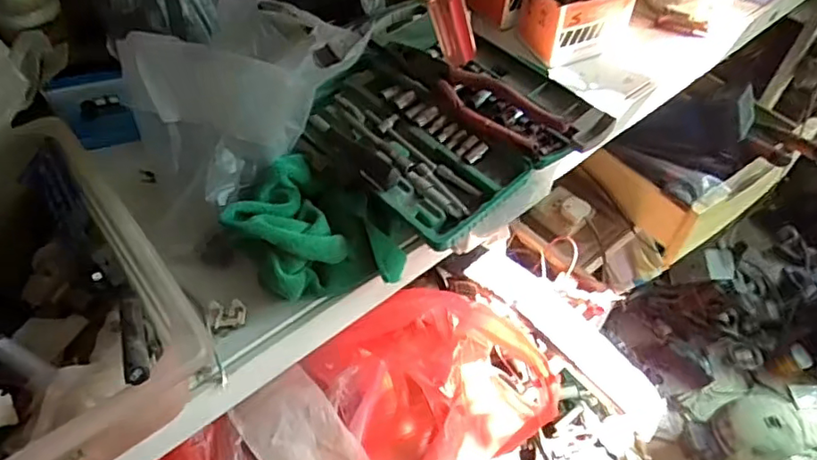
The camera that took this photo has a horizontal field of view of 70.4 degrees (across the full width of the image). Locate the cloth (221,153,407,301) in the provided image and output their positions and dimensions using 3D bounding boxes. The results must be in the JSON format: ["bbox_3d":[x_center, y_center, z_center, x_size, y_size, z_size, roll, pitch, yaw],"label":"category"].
[{"bbox_3d":[-0.084,-0.008,0.521,0.142,0.076,0.116,-11,54,-11],"label":"cloth"}]

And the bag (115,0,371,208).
[{"bbox_3d":[-0.132,-0.133,0.502,0.118,0.120,0.191,24,55,15],"label":"bag"}]

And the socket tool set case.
[{"bbox_3d":[0.033,-0.115,0.549,0.223,0.038,0.241,-36,62,-26],"label":"socket tool set case"}]

